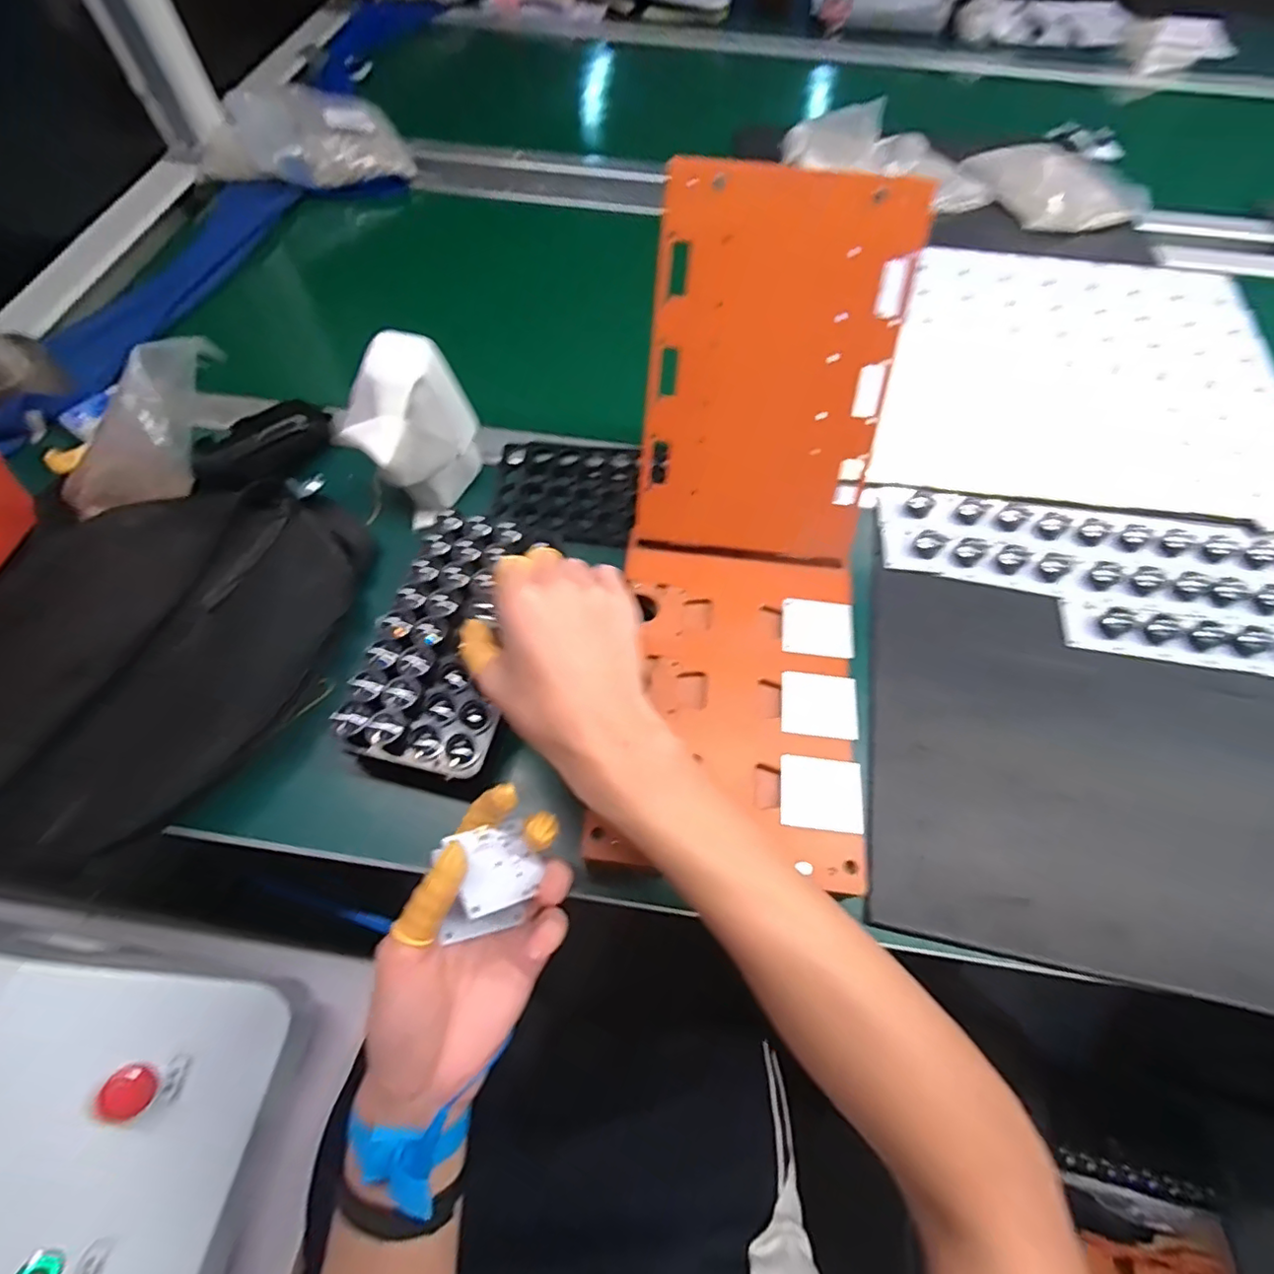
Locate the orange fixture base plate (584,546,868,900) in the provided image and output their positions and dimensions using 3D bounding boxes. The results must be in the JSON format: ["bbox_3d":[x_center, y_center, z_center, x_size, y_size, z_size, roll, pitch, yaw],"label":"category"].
[{"bbox_3d":[0.066,0.046,0.409,0.164,0.027,0.230,7,62,2],"label":"orange fixture base plate"}]

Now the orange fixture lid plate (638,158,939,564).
[{"bbox_3d":[0.089,-0.170,0.398,0.157,0.232,0.007,6,25,0],"label":"orange fixture lid plate"}]

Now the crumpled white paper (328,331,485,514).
[{"bbox_3d":[-0.177,-0.162,0.467,0.060,0.121,0.100,26,65,12],"label":"crumpled white paper"}]

